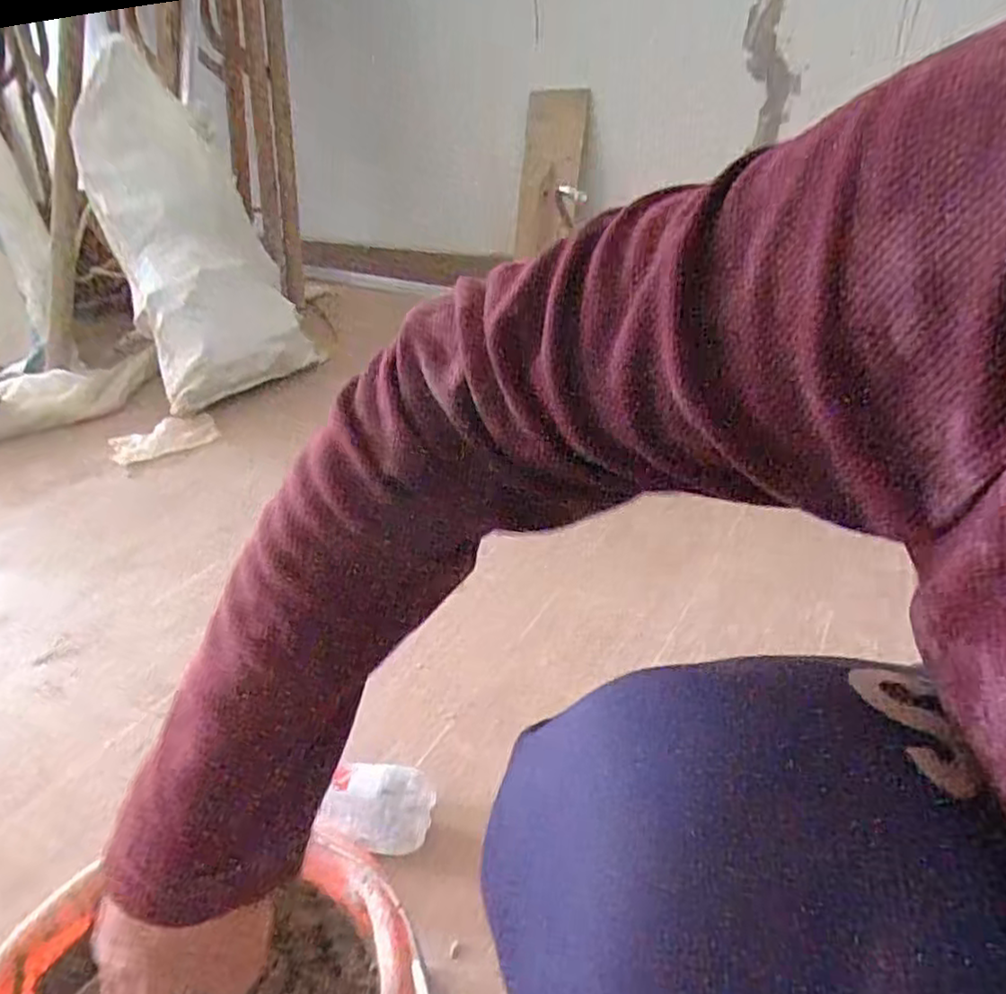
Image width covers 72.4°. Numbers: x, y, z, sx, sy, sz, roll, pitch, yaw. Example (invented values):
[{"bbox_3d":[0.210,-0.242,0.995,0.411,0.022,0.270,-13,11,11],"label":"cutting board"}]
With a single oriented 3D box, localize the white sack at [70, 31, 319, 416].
[{"bbox_3d":[-0.554,-0.483,1.224,0.270,0.509,0.356,-17,32,-19],"label":"white sack"}]

